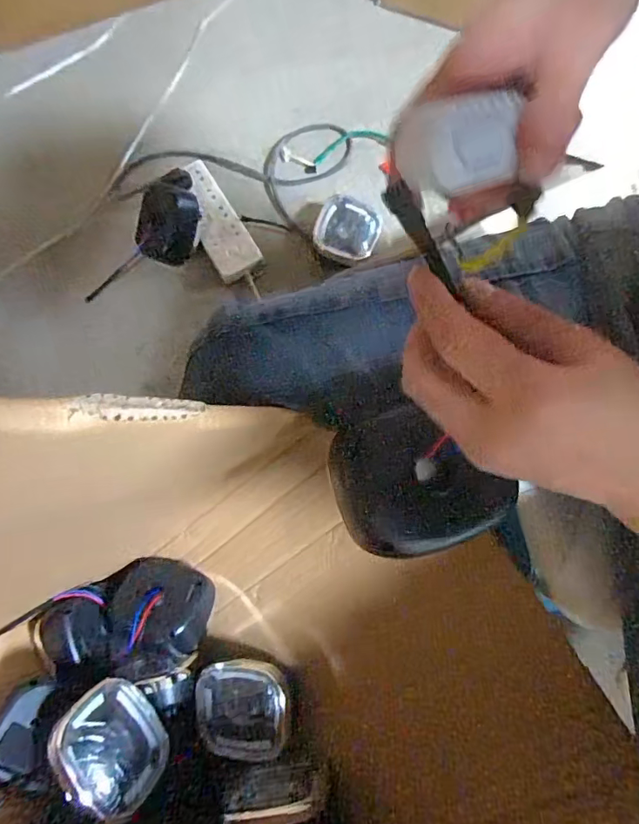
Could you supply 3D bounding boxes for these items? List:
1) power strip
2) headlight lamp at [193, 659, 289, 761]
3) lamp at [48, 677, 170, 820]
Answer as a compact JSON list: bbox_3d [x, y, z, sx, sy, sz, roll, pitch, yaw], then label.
[{"bbox_3d":[-0.184,-0.334,0.835,0.084,0.031,0.231,-29,78,-7],"label":"power strip"},{"bbox_3d":[-0.095,0.355,0.585,0.115,0.038,0.104,1,76,0],"label":"headlight lamp"},{"bbox_3d":[-0.218,0.342,0.500,0.106,0.098,0.053,48,122,3],"label":"lamp"}]

